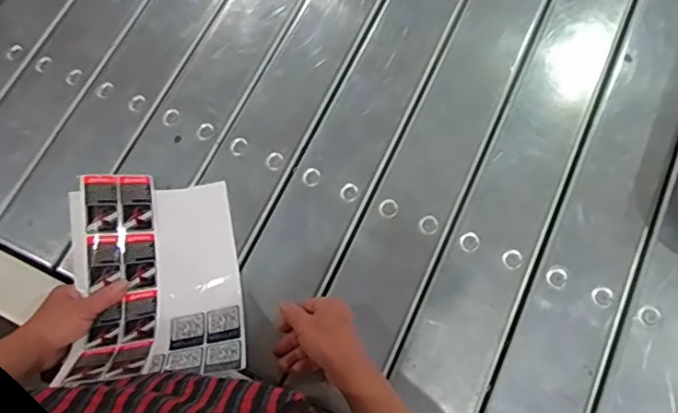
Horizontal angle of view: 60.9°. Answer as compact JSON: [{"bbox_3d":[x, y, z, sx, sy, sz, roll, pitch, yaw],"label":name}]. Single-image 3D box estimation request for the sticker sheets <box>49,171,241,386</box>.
[{"bbox_3d":[-0.194,0.070,0.627,0.182,0.068,0.226,-5,69,1],"label":"sticker sheets"}]

